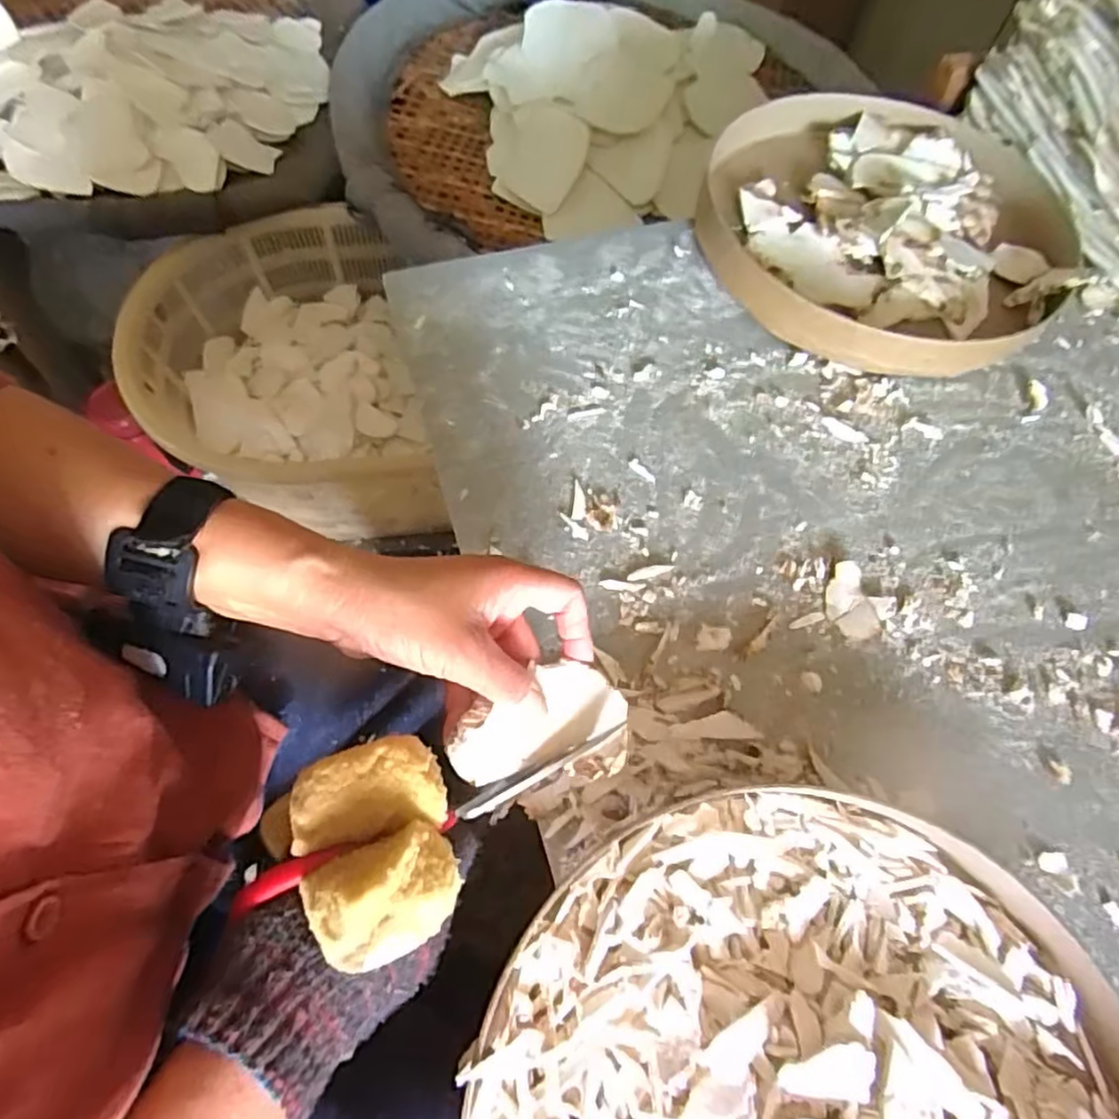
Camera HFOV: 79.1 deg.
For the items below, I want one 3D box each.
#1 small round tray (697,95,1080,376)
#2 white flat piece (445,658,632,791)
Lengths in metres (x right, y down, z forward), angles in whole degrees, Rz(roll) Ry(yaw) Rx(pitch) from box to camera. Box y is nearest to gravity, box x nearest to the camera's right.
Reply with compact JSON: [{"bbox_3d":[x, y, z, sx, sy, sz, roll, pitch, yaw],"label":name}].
[{"bbox_3d":[0.280,-0.290,0.577,0.321,0.047,0.296,1,65,-3],"label":"small round tray"},{"bbox_3d":[-0.011,0.079,0.331,0.087,0.009,0.041,-24,85,-22],"label":"white flat piece"}]

